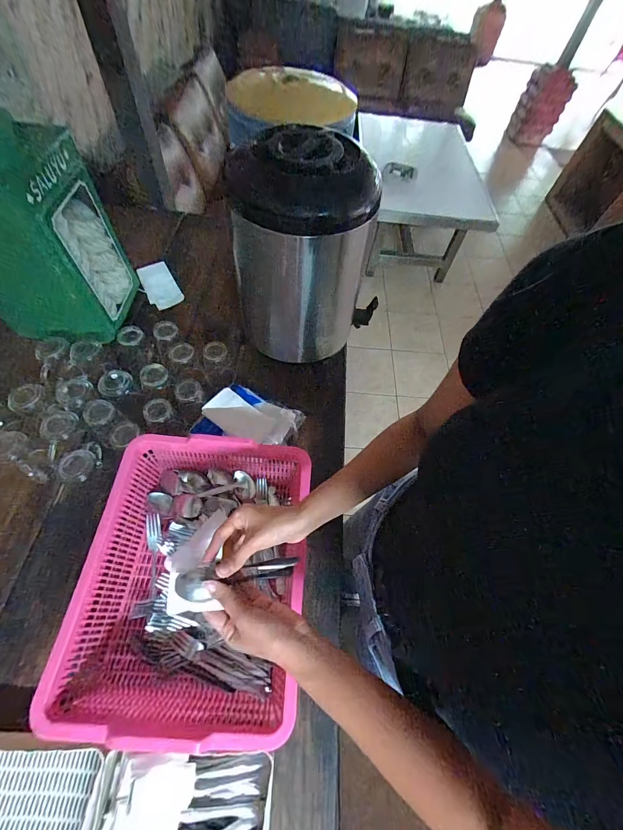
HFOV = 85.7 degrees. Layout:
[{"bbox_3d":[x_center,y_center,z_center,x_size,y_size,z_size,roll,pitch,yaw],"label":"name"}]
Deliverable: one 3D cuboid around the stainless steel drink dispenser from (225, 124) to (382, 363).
[{"bbox_3d":[0.005,-0.265,0.601,0.186,0.341,0.205,28,61,11],"label":"stainless steel drink dispenser"}]

